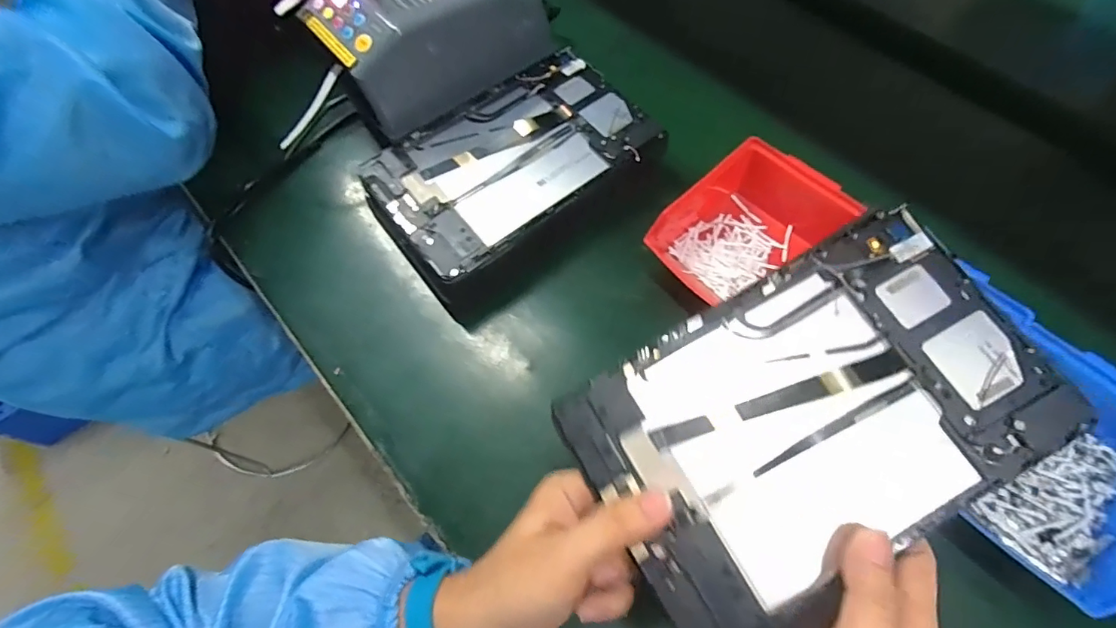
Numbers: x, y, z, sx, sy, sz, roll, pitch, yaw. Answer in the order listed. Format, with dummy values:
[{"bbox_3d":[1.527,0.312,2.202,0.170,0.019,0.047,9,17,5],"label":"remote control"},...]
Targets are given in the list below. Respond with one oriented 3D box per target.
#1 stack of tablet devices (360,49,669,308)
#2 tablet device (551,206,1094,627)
[{"bbox_3d":[-0.038,-0.125,0.461,0.243,0.073,0.160,-35,68,-15],"label":"stack of tablet devices"},{"bbox_3d":[0.135,0.054,0.266,0.236,0.013,0.149,-32,73,-3],"label":"tablet device"}]

